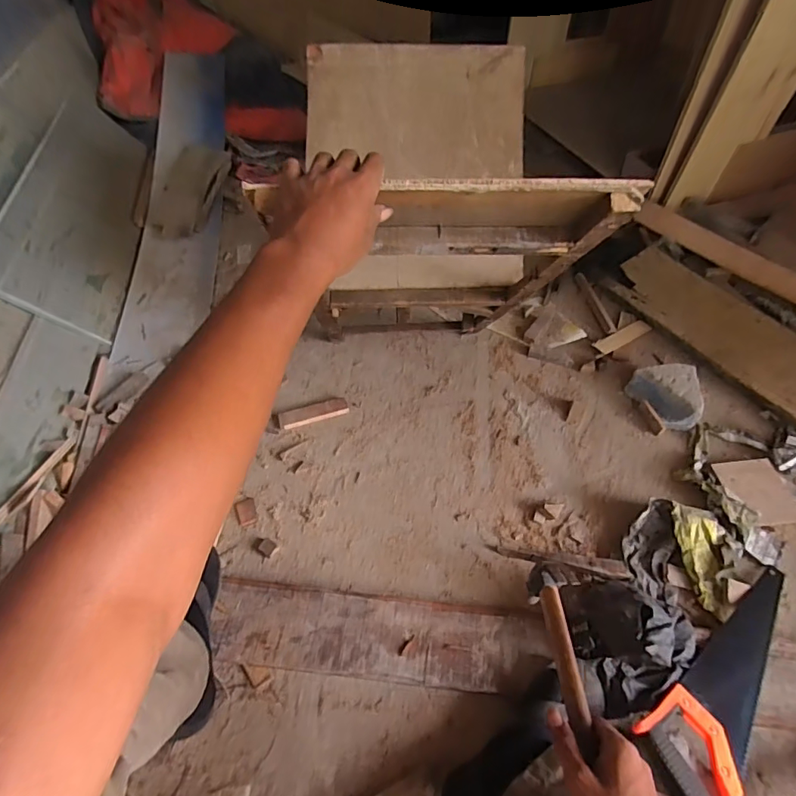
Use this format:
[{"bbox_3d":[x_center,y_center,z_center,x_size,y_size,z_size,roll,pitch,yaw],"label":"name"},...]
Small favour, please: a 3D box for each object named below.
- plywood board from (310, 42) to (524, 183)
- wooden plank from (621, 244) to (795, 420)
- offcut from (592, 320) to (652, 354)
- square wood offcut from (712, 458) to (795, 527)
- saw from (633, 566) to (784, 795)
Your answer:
[{"bbox_3d":[0.028,-0.450,0.738,0.332,0.196,0.023,1,8,-1],"label":"plywood board"},{"bbox_3d":[0.763,-0.136,1.048,0.180,0.037,0.633,-34,58,-4],"label":"wooden plank"},{"bbox_3d":[0.535,-0.146,1.122,0.151,0.008,0.046,-23,55,-16],"label":"offcut"},{"bbox_3d":[0.670,0.171,0.873,0.127,0.012,0.124,-5,59,-7],"label":"square wood offcut"},{"bbox_3d":[0.493,0.394,0.669,0.394,0.022,0.116,-25,52,-27],"label":"saw"}]

